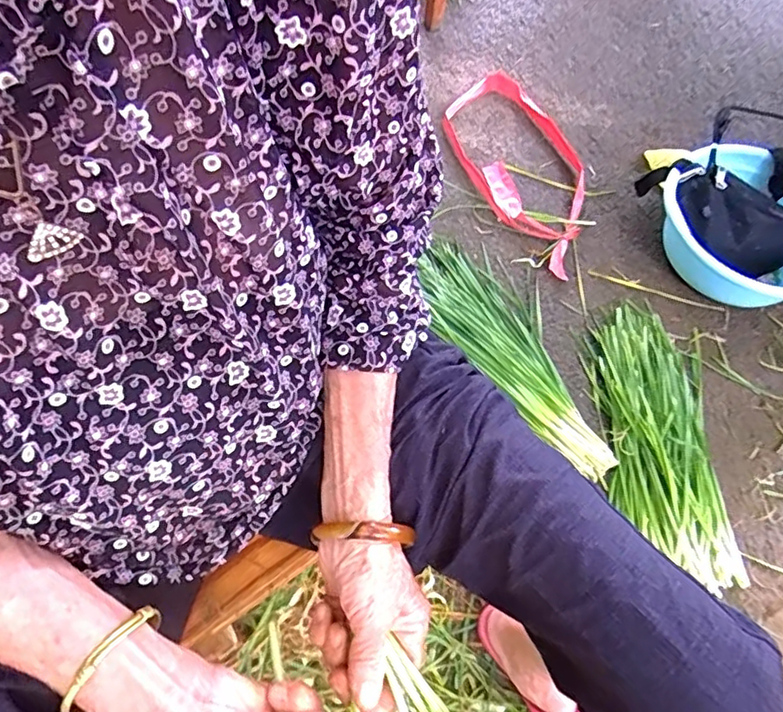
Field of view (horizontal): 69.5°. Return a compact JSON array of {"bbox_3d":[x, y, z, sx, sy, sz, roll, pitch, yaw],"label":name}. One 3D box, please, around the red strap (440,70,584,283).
[{"bbox_3d":[0.250,-0.363,1.074,0.209,0.033,0.498,-17,66,-12],"label":"red strap"}]

